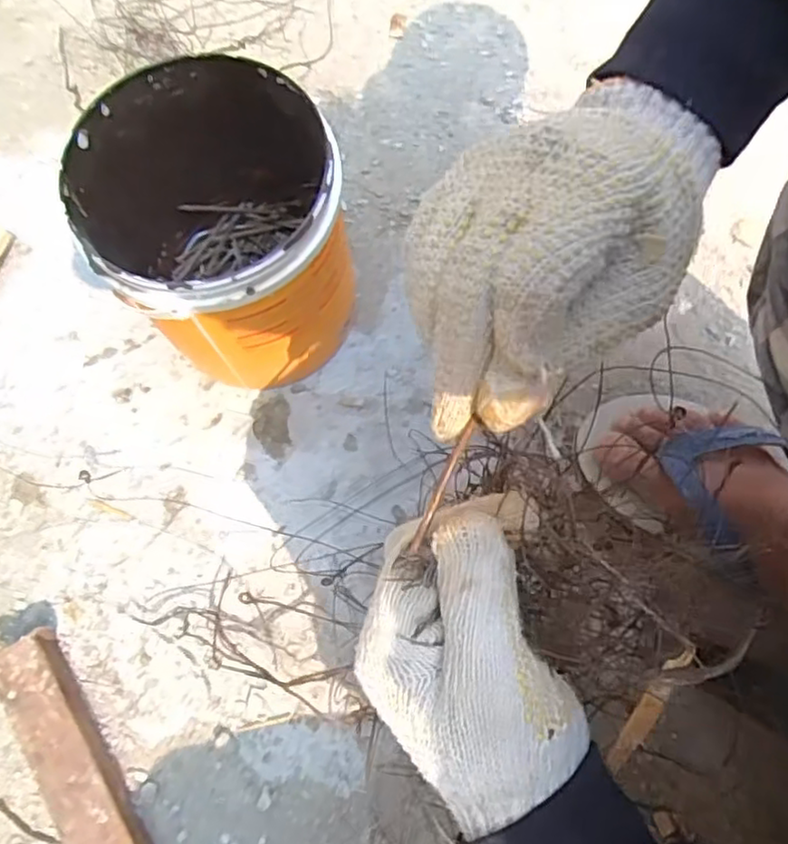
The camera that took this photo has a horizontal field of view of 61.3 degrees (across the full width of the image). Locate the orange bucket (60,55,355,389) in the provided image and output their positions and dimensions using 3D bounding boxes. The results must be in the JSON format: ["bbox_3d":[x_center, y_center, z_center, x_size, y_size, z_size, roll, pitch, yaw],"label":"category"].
[{"bbox_3d":[-0.108,-0.117,0.442,0.149,0.164,0.151,0,74,1],"label":"orange bucket"}]

